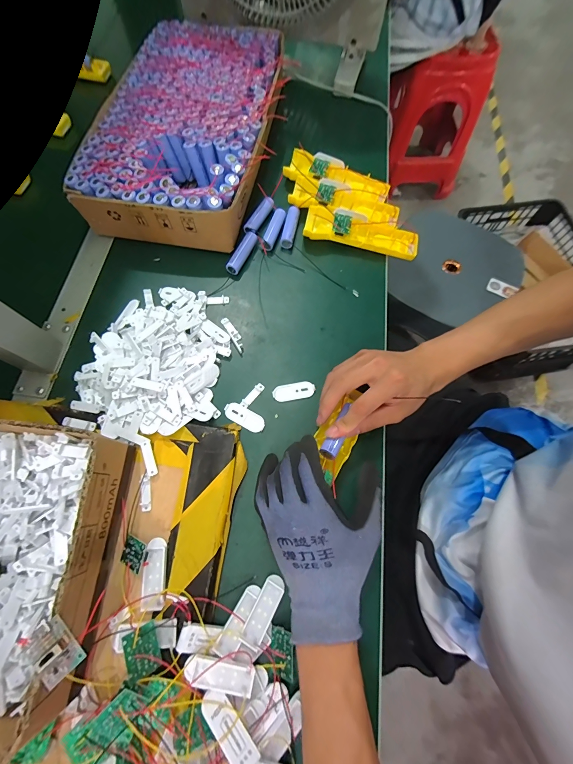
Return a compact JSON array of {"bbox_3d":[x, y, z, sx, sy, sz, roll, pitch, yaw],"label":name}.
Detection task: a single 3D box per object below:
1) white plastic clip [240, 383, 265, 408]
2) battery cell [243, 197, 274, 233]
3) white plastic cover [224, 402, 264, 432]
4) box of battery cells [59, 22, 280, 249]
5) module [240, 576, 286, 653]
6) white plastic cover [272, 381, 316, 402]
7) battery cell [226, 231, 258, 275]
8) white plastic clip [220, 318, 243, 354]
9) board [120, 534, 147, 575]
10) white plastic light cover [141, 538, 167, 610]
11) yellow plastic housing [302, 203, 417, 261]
[{"bbox_3d":[-0.040,0.015,0.372,0.011,0.004,0.036,37,73,12],"label":"white plastic clip"},{"bbox_3d":[-0.041,-0.246,0.459,0.020,0.015,0.060,26,71,9],"label":"battery cell"},{"bbox_3d":[-0.049,0.040,0.361,0.050,0.004,0.021,27,72,9],"label":"white plastic cover"},{"bbox_3d":[-0.140,-0.391,0.479,0.237,0.066,0.402,7,70,2],"label":"box of battery cells"},{"bbox_3d":[-0.020,0.210,0.288,0.020,0.006,0.057,28,54,9],"label":"module"},{"bbox_3d":[0.009,0.011,0.374,0.050,0.004,0.020,-11,70,-4],"label":"white plastic cover"},{"bbox_3d":[-0.062,-0.182,0.442,0.020,0.017,0.067,24,71,8],"label":"battery cell"},{"bbox_3d":[-0.067,-0.062,0.400,0.012,0.007,0.055,-29,73,-11],"label":"white plastic clip"},{"bbox_3d":[-0.143,0.161,0.293,0.033,0.006,0.024,3,75,38],"label":"board"},{"bbox_3d":[-0.123,0.178,0.291,0.019,0.007,0.057,-3,70,-2],"label":"white plastic light cover"},{"bbox_3d":[0.108,-0.215,0.446,0.161,0.025,0.047,11,70,4],"label":"yellow plastic housing"}]

